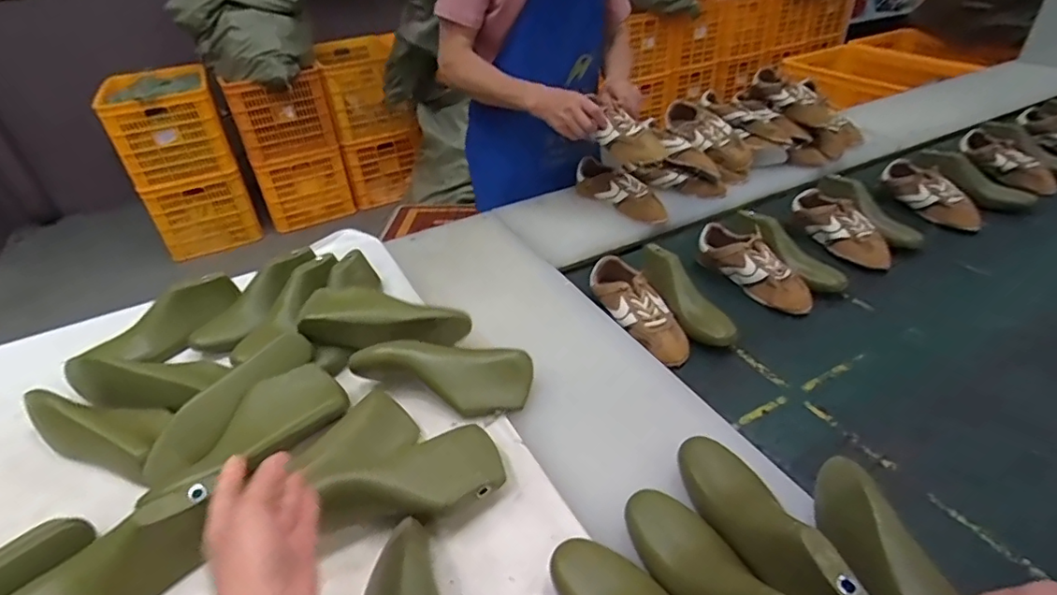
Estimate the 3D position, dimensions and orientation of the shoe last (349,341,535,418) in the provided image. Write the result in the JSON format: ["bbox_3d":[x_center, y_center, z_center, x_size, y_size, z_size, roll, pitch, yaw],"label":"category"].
[{"bbox_3d":[-0.114,0.099,0.696,0.232,0.072,0.066,-2,37,3],"label":"shoe last"}]

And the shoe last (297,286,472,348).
[{"bbox_3d":[-0.200,0.027,0.760,0.224,0.068,0.065,0,37,5],"label":"shoe last"}]

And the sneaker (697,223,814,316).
[{"bbox_3d":[0.404,-0.059,0.975,0.080,0.076,0.229,-23,40,-23],"label":"sneaker"}]

